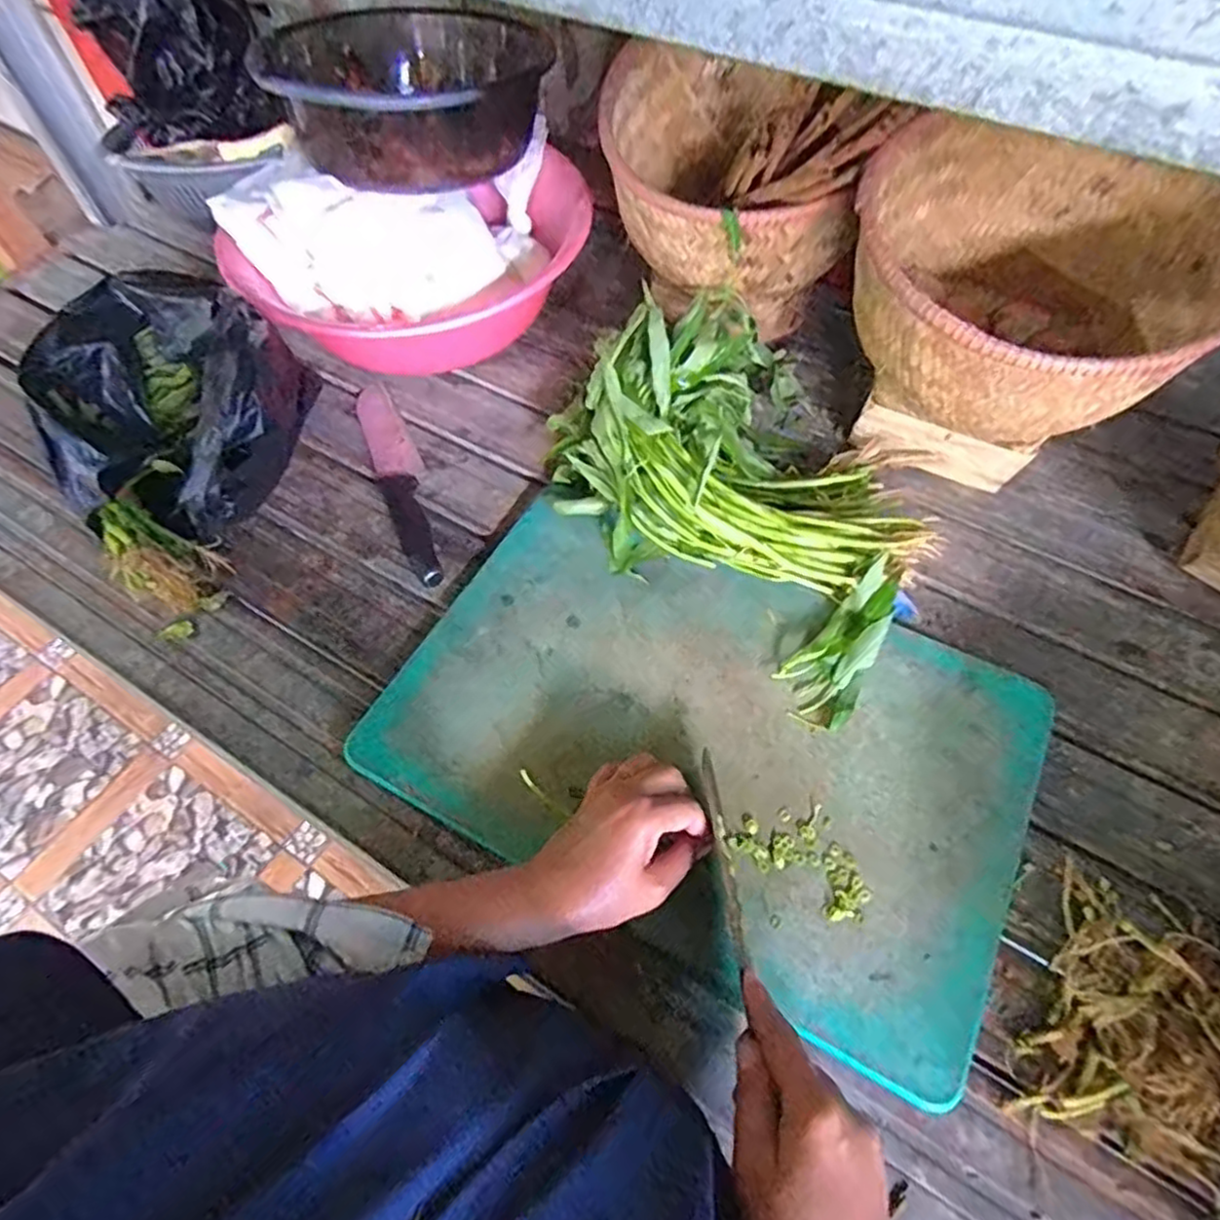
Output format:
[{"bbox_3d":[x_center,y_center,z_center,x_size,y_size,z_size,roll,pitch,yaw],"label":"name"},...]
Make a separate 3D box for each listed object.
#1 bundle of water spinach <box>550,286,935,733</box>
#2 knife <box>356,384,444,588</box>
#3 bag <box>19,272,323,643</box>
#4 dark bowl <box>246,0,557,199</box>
[{"bbox_3d":[0.128,-0.122,0.573,0.256,0.121,0.336,-39,65,-20],"label":"bundle of water spinach"},{"bbox_3d":[-0.195,-0.125,0.650,0.043,0.021,0.263,-23,61,-12],"label":"knife"},{"bbox_3d":[-0.355,-0.154,0.592,0.201,0.154,0.258,-31,63,-16],"label":"bag"},{"bbox_3d":[-0.200,-0.520,0.705,0.264,0.099,0.249,-1,59,1],"label":"dark bowl"}]

